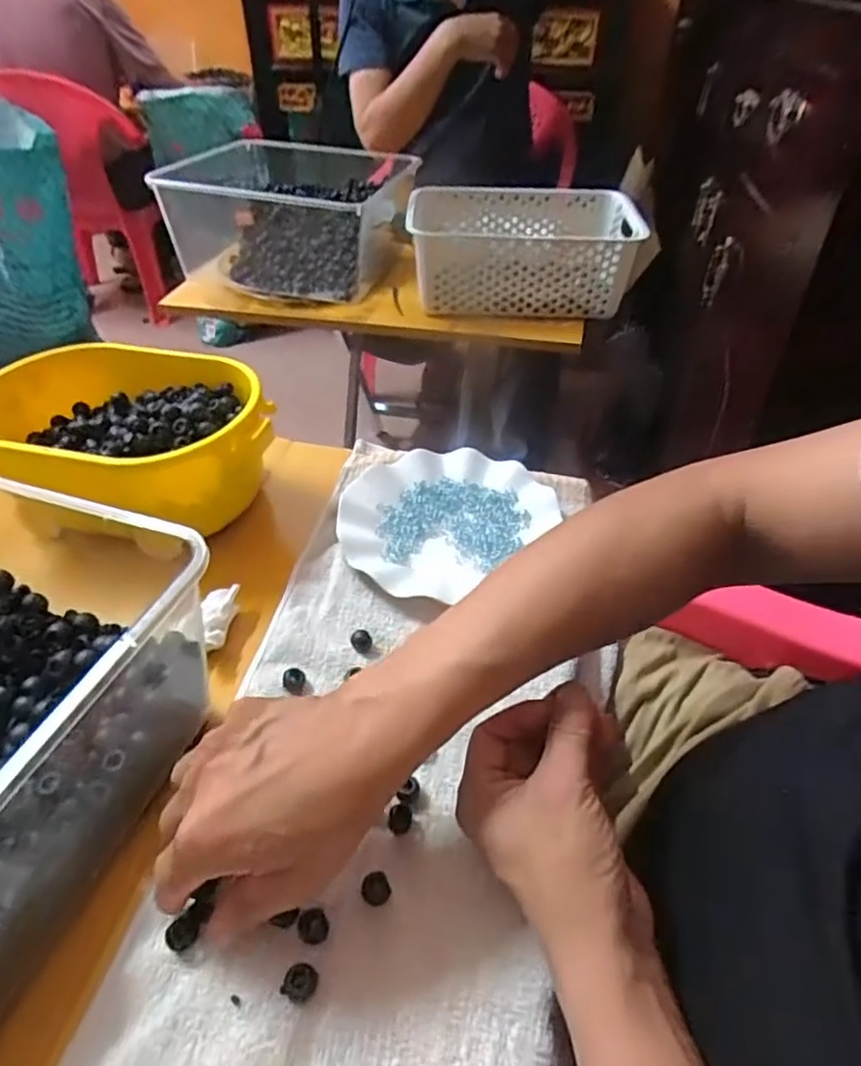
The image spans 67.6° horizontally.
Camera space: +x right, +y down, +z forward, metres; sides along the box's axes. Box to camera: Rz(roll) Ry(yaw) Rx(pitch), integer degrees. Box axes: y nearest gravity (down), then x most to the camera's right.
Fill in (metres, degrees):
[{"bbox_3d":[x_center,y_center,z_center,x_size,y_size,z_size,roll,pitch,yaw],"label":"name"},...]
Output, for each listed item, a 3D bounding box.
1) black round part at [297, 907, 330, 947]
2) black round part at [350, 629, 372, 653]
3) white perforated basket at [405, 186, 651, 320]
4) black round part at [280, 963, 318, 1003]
[{"bbox_3d":[-0.060,0.201,0.328,0.016,0.004,0.016,0,42,0],"label":"black round part"},{"bbox_3d":[-0.049,0.077,0.457,0.014,0.014,0.010,-8,43,-9],"label":"black round part"},{"bbox_3d":[0.130,-0.400,0.918,0.311,0.109,0.228,-4,42,-3],"label":"white perforated basket"},{"bbox_3d":[-0.063,0.217,0.311,0.015,0.004,0.015,0,42,0],"label":"black round part"}]

